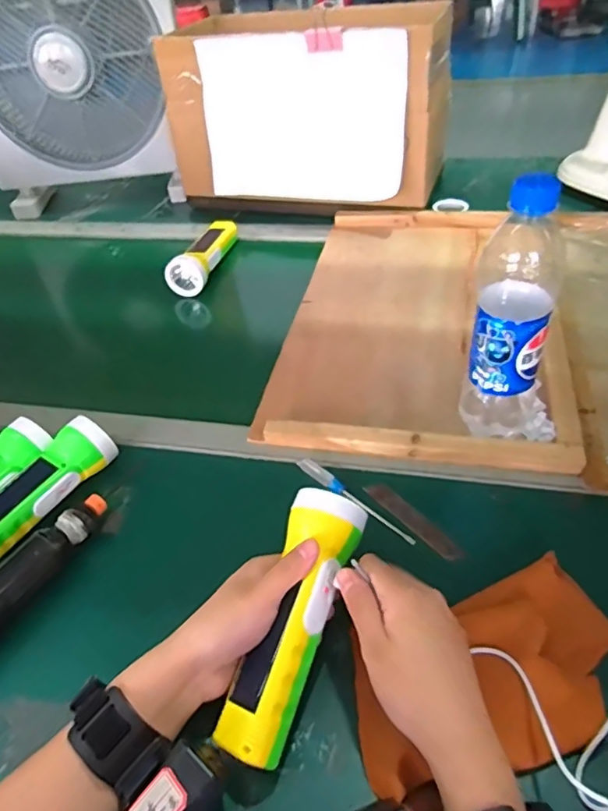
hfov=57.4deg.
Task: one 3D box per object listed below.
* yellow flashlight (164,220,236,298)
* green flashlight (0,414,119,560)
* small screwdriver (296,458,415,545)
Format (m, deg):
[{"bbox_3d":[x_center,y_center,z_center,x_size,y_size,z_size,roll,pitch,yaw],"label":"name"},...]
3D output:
[{"bbox_3d":[-0.148,-0.226,0.819,0.055,0.044,0.182,5,45,13],"label":"yellow flashlight"},{"bbox_3d":[-0.243,0.080,0.490,0.040,0.045,0.168,23,51,29],"label":"green flashlight"},{"bbox_3d":[0.042,0.083,0.487,0.013,0.011,0.128,-36,50,-27],"label":"small screwdriver"}]

